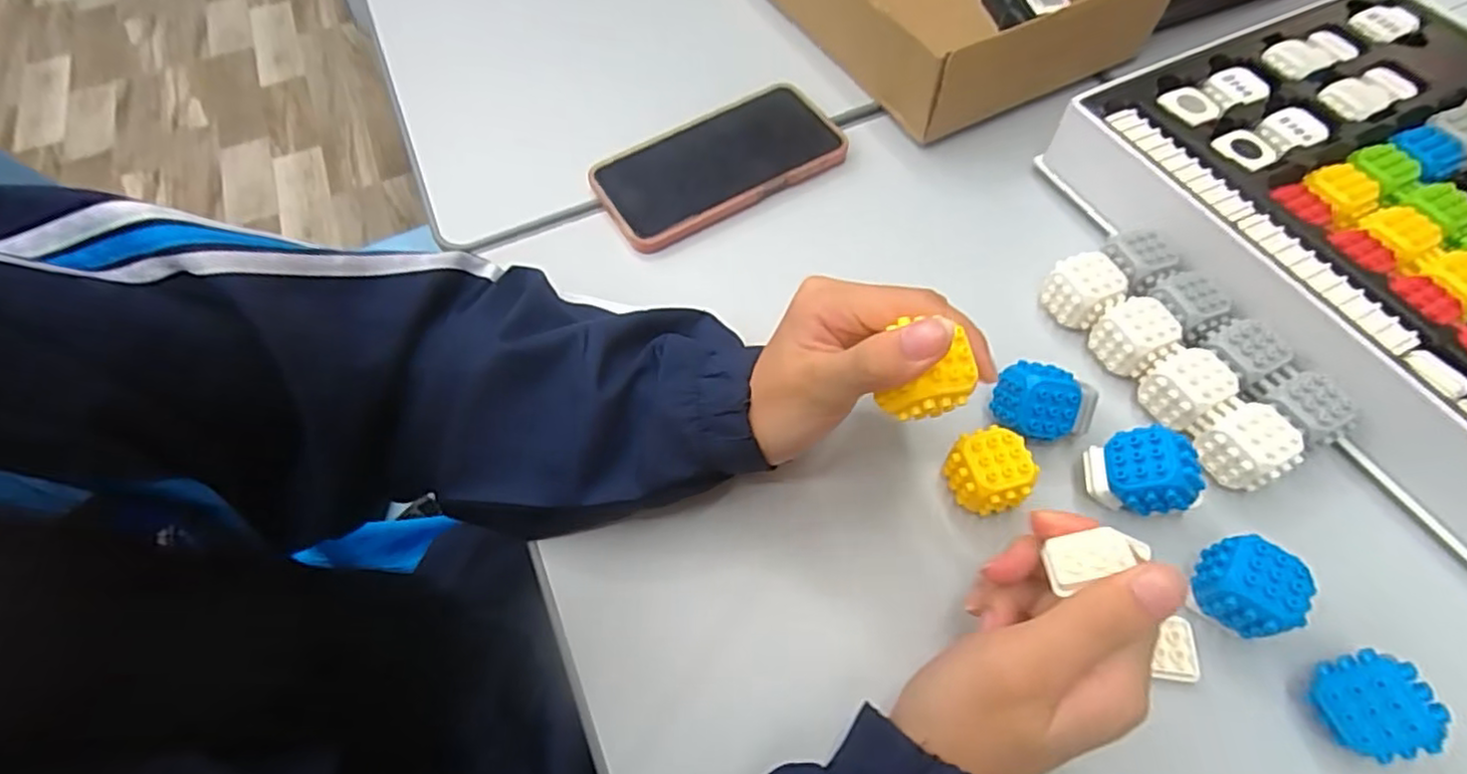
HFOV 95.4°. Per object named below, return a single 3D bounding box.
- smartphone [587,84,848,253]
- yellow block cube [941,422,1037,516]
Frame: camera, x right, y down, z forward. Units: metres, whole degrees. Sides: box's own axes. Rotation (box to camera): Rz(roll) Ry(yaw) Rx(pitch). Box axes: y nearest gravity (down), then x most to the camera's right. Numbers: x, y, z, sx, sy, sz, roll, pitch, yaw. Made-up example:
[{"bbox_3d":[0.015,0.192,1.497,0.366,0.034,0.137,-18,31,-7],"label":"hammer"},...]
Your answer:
[{"bbox_3d":[-0.010,-0.158,0.458,0.170,0.019,0.084,-29,65,-14],"label":"smartphone"},{"bbox_3d":[0.126,0.043,0.329,0.035,0.028,0.035,-17,60,-9],"label":"yellow block cube"}]

